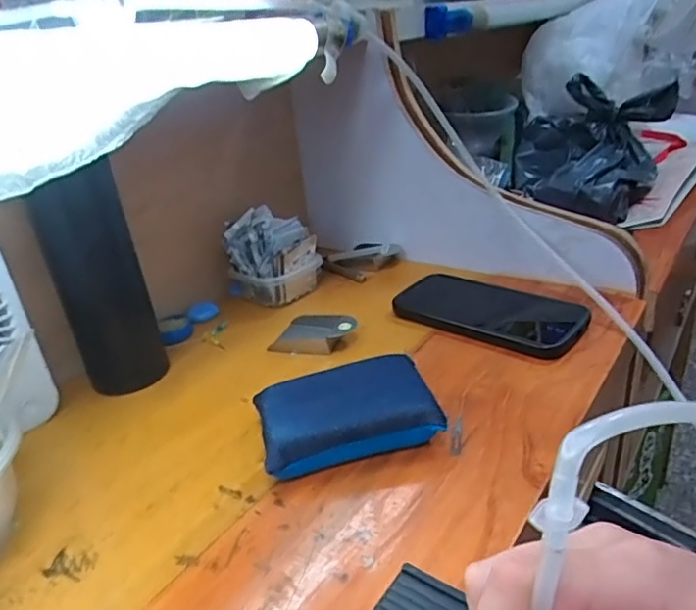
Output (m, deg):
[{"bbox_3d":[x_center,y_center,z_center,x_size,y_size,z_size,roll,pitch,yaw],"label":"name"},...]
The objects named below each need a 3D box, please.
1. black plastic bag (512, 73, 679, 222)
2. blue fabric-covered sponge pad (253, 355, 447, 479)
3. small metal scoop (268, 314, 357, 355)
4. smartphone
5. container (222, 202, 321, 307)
[{"bbox_3d":[0.292,-0.191,0.696,0.177,0.122,0.165,8,30,27],"label":"black plastic bag"},{"bbox_3d":[-0.001,0.071,0.374,0.110,0.034,0.070,-11,27,-8],"label":"blue fabric-covered sponge pad"},{"bbox_3d":[-0.027,0.021,0.494,0.070,0.017,0.050,2,28,17],"label":"small metal scoop"},{"bbox_3d":[0.126,0.003,0.495,0.159,0.012,0.092,17,35,40],"label":"smartphone"},{"bbox_3d":[-0.078,-0.050,0.577,0.069,0.083,0.075,13,33,35],"label":"container"}]

